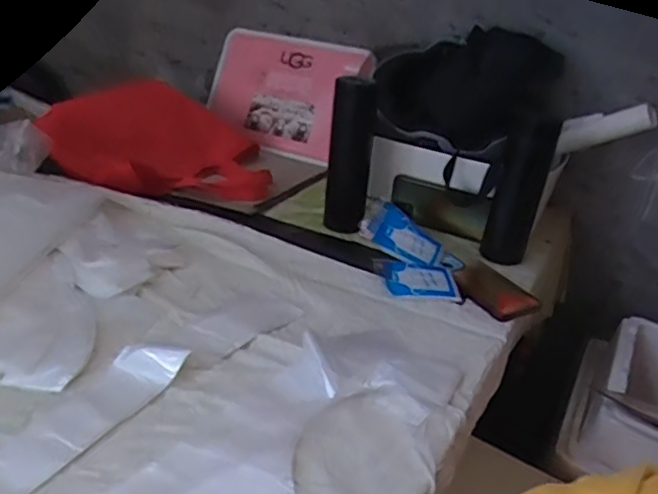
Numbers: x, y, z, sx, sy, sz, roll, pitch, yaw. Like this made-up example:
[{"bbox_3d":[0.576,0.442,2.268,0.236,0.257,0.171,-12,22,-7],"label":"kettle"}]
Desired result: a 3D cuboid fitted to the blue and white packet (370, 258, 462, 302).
[{"bbox_3d":[0.109,0.044,0.772,0.107,0.020,0.068,5,30,-4],"label":"blue and white packet"}]

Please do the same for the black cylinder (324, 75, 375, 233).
[{"bbox_3d":[0.031,-0.134,0.865,0.061,0.222,0.047,7,30,0],"label":"black cylinder"}]

